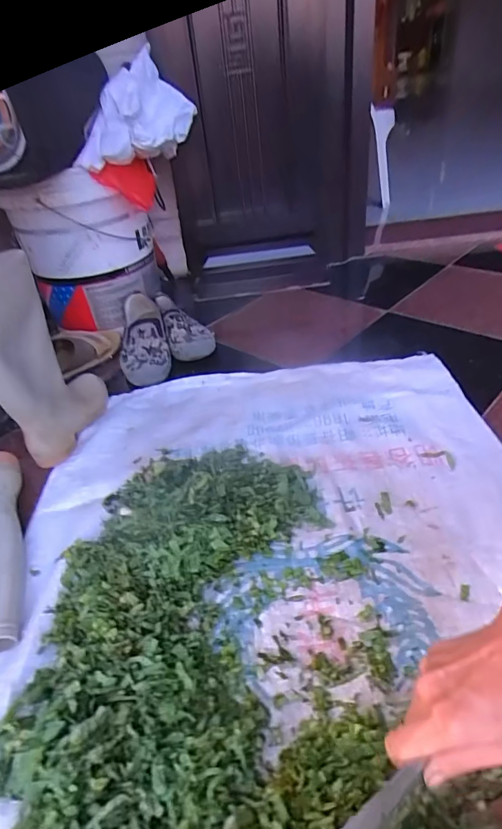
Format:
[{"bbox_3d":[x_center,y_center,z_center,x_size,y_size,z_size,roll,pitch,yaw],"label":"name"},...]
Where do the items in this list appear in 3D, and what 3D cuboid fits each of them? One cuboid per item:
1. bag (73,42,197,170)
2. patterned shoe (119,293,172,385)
[{"bbox_3d":[-0.213,-0.567,0.859,0.124,0.144,0.247,8,40,19],"label":"bag"},{"bbox_3d":[-0.226,-0.159,0.938,0.100,0.068,0.246,-12,54,-6],"label":"patterned shoe"}]

